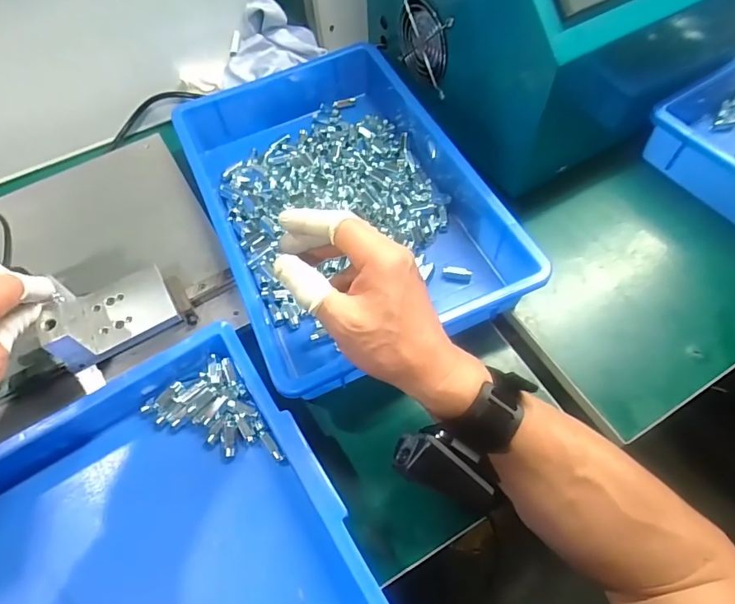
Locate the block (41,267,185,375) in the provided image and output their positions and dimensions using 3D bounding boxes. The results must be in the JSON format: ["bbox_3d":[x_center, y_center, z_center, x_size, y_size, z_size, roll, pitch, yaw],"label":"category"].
[{"bbox_3d":[-0.208,0.001,0.371,0.086,0.045,0.067,-29,65,-15],"label":"block"}]

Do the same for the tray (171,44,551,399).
[{"bbox_3d":[-0.032,-0.113,0.465,0.238,0.059,0.369,-22,62,-10],"label":"tray"}]

